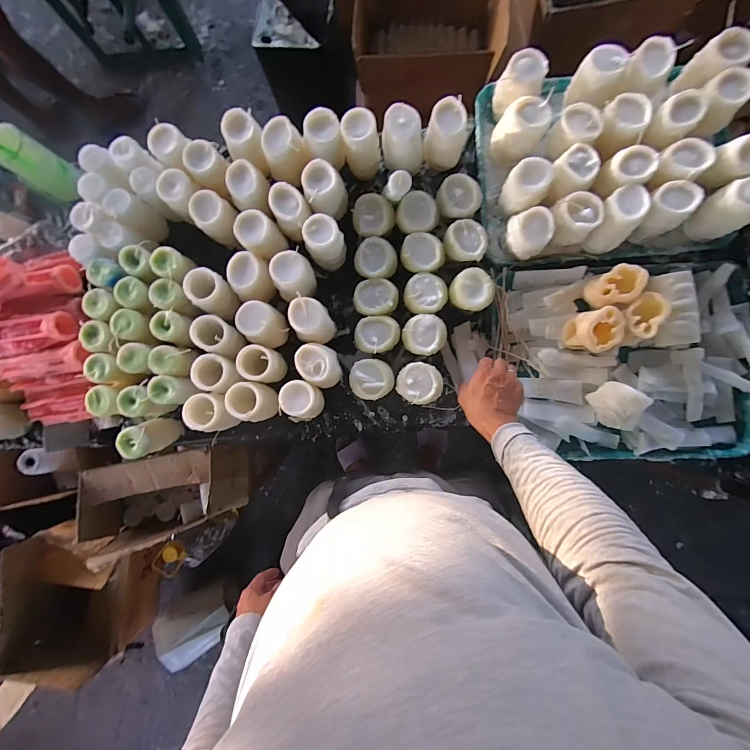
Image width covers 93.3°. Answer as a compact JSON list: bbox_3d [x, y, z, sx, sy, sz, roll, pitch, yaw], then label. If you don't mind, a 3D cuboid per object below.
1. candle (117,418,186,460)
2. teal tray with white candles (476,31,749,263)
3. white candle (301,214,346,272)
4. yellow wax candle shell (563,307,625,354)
[{"bbox_3d":[-0.396,0.111,0.639,0.053,0.119,0.059,-14,87,3],"label":"candle"},{"bbox_3d":[0.405,-0.377,0.615,0.418,0.114,0.328,-2,87,3],"label":"teal tray with white candles"},{"bbox_3d":[-0.088,-0.234,0.633,0.063,0.089,0.066,0,88,3],"label":"white candle"},{"bbox_3d":[0.361,-0.071,0.594,0.064,0.079,0.066,0,88,3],"label":"yellow wax candle shell"}]

